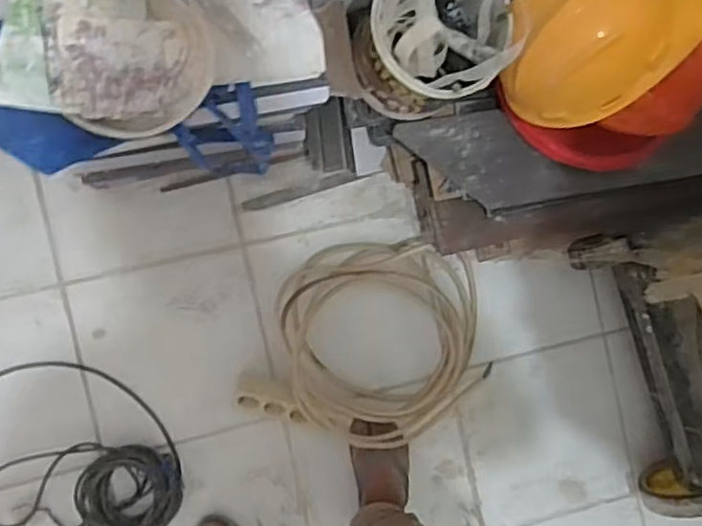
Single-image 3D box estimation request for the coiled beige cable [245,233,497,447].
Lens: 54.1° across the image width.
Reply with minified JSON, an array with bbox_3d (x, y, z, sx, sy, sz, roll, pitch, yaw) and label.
[{"bbox_3d":[0.057,0.134,1.179,0.380,0.083,0.361,0,91,-7],"label":"coiled beige cable"}]

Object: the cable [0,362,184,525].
[{"bbox_3d":[-0.471,0.457,1.134,0.365,0.029,0.572,1,91,-7],"label":"cable"}]

